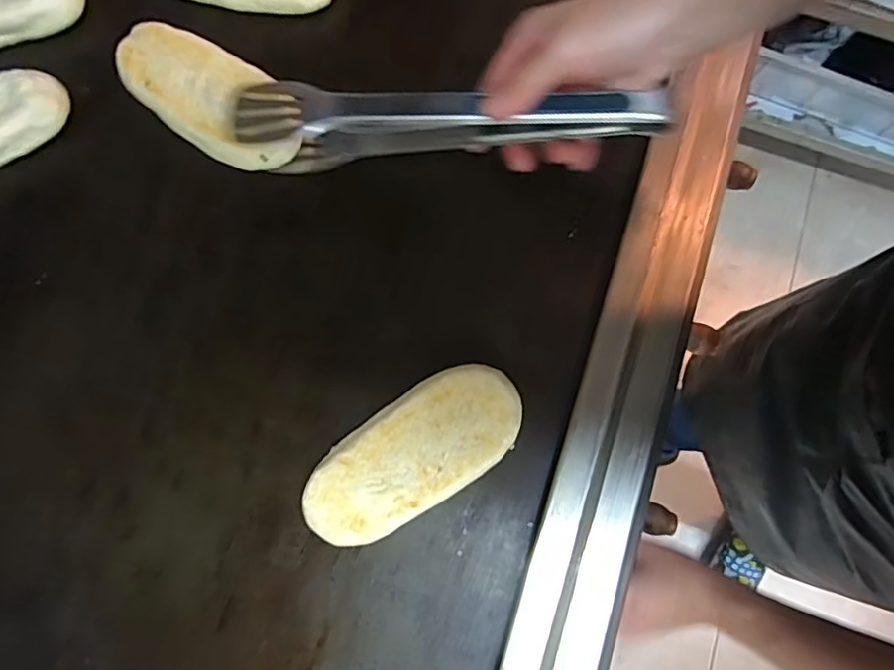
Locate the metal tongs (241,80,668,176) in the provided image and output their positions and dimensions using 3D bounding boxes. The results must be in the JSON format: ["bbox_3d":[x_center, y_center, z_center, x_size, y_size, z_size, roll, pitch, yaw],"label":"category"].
[{"bbox_3d":[0.001,-0.135,0.373,0.269,0.044,0.036,1,78,6],"label":"metal tongs"}]

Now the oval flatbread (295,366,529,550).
[{"bbox_3d":[-0.019,0.073,0.356,0.141,0.027,0.064,-34,80,-7],"label":"oval flatbread"}]

